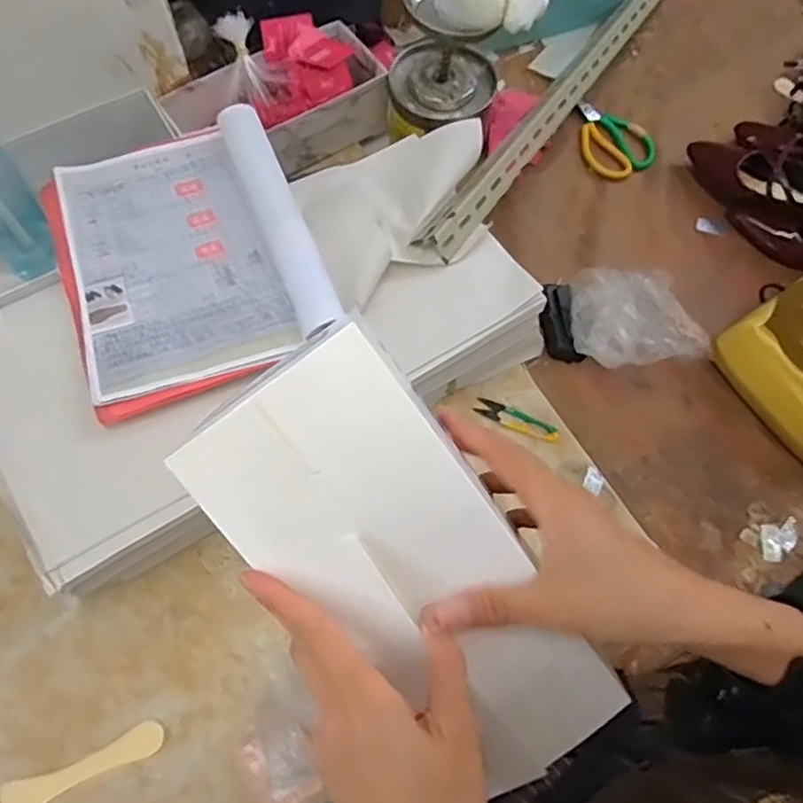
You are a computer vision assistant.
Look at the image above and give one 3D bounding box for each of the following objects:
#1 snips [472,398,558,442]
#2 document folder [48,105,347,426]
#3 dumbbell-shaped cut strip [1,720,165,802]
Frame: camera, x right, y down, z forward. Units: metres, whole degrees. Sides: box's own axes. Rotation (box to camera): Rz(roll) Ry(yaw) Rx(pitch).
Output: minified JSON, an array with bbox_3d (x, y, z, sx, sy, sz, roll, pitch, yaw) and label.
[{"bbox_3d":[0.134,0.023,0.767,0.098,0.006,0.026,23,68,9],"label":"snips"},{"bbox_3d":[-0.226,-0.159,0.689,0.249,0.027,0.308,-20,68,-9],"label":"document folder"},{"bbox_3d":[-0.300,0.347,0.624,0.148,0.007,0.033,-21,60,-10],"label":"dumbbell-shaped cut strip"}]

